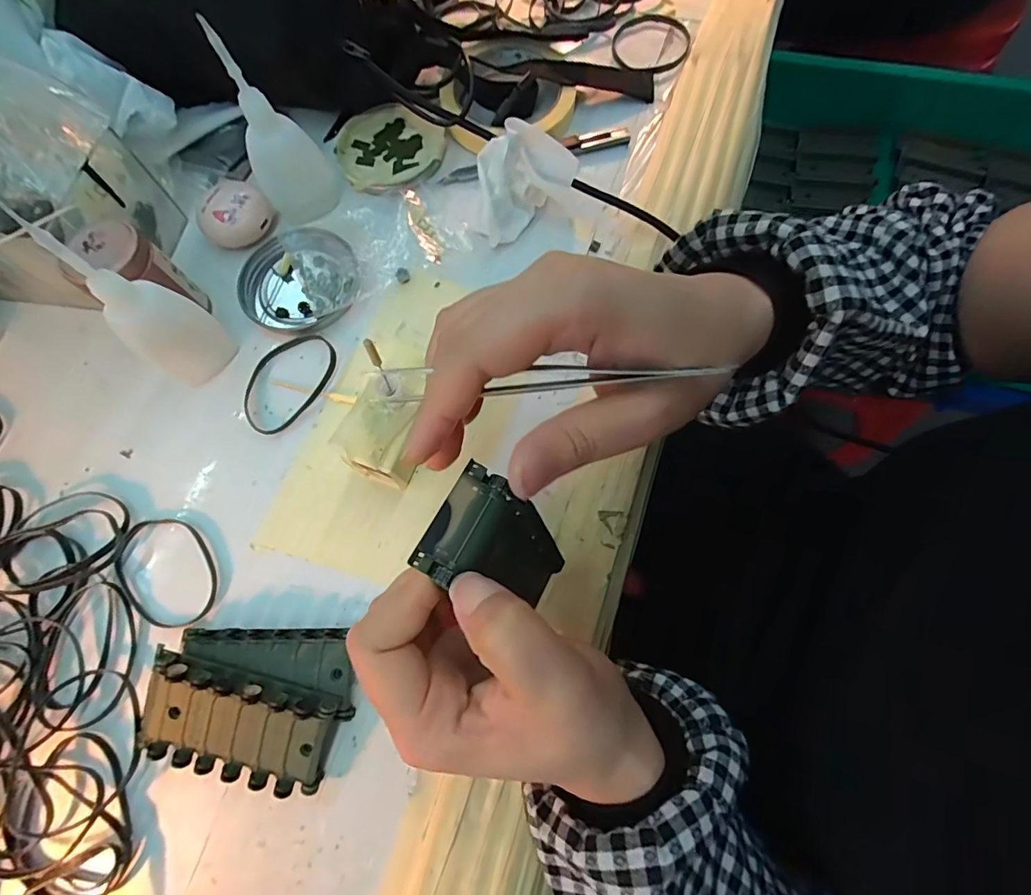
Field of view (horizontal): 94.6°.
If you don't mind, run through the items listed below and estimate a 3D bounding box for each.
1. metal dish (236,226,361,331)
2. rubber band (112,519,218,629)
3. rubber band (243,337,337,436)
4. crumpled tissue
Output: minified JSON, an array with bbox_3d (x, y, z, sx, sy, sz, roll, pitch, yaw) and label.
[{"bbox_3d":[-0.143,-0.113,0.319,0.080,0.014,0.074,-1,71,4],"label":"metal dish"},{"bbox_3d":[-0.195,0.070,0.266,0.070,0.008,0.047,42,72,14],"label":"rubber band"},{"bbox_3d":[-0.144,-0.043,0.299,0.048,0.005,0.069,35,77,14],"label":"rubber band"},{"bbox_3d":[0.012,-0.172,0.309,0.086,0.045,0.049,-12,71,0],"label":"crumpled tissue"}]

